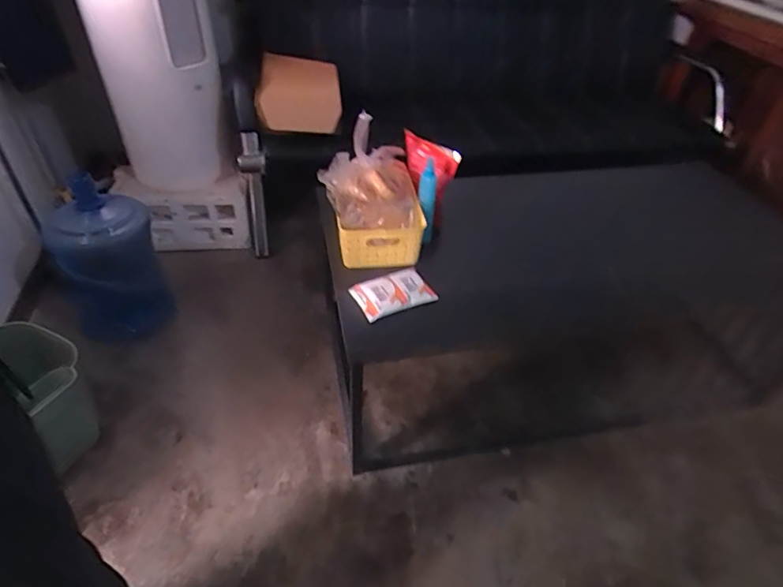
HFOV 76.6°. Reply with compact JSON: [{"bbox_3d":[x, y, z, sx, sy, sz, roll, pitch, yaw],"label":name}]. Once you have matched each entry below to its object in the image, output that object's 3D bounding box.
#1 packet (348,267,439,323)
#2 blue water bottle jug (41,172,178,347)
[{"bbox_3d":[0.002,-0.004,1.030,0.152,0.041,0.109,-20,48,-25],"label":"packet"},{"bbox_3d":[-0.838,-0.105,1.449,0.255,0.476,0.322,-26,51,-29],"label":"blue water bottle jug"}]

